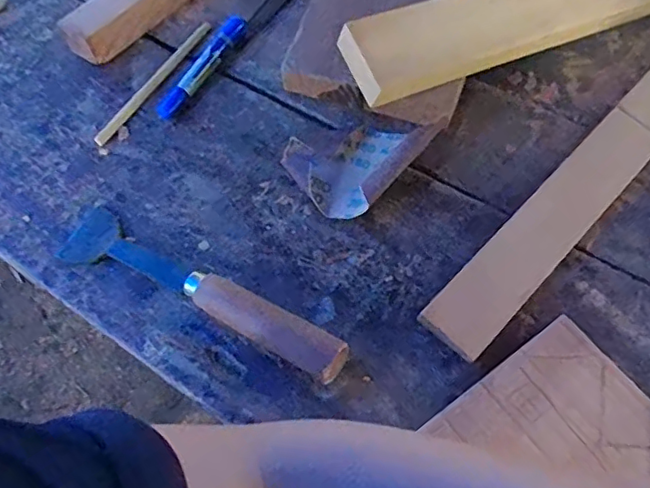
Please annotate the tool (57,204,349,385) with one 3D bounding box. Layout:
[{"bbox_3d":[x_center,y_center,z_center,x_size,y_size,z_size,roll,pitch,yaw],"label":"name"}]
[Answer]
[{"bbox_3d":[-0.105,0.034,0.448,0.267,0.038,0.053,23,67,14],"label":"tool"}]

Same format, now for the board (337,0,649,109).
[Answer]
[{"bbox_3d":[0.209,-0.219,0.513,0.414,0.023,0.071,-23,97,-17],"label":"board"}]

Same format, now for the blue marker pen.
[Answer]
[{"bbox_3d":[-0.120,-0.179,0.565,0.022,0.013,0.139,27,68,16],"label":"blue marker pen"}]

